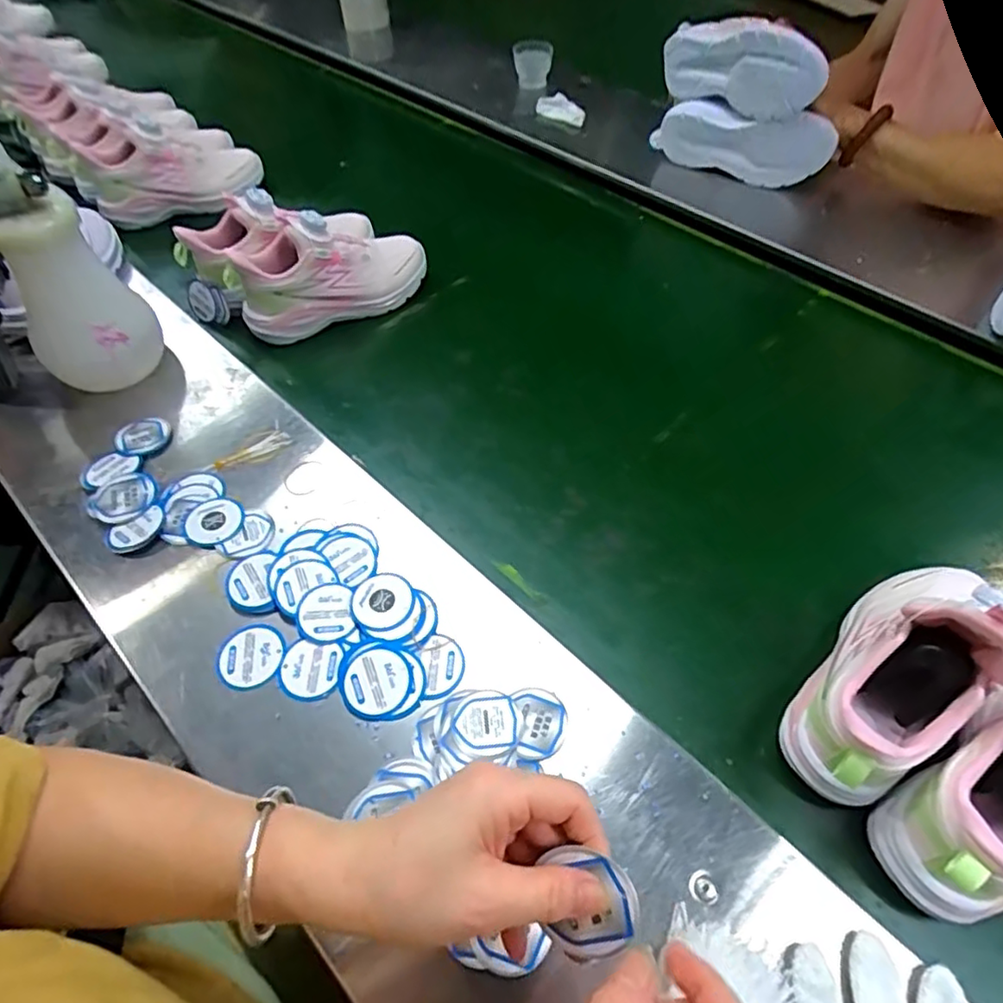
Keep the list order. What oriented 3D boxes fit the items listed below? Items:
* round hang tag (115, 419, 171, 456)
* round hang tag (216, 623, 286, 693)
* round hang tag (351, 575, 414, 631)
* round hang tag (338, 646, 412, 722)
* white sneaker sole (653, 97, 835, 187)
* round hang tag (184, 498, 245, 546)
[{"bbox_3d":[-0.343,-0.062,0.578,0.045,0.004,0.043,5,56,-8],"label":"round hang tag"},{"bbox_3d":[-0.186,0.114,0.447,0.049,0.004,0.047,-26,59,-16],"label":"round hang tag"},{"bbox_3d":[-0.092,0.078,0.468,0.045,0.005,0.045,-1,55,1],"label":"round hang tag"},{"bbox_3d":[-0.089,0.129,0.431,0.048,0.006,0.048,-20,57,-12],"label":"round hang tag"},{"bbox_3d":[0.295,-0.455,0.763,0.214,0.083,0.030,24,61,19],"label":"white sneaker sole"},{"bbox_3d":[-0.245,0.017,0.517,0.047,0.006,0.045,2,60,-3],"label":"round hang tag"}]

